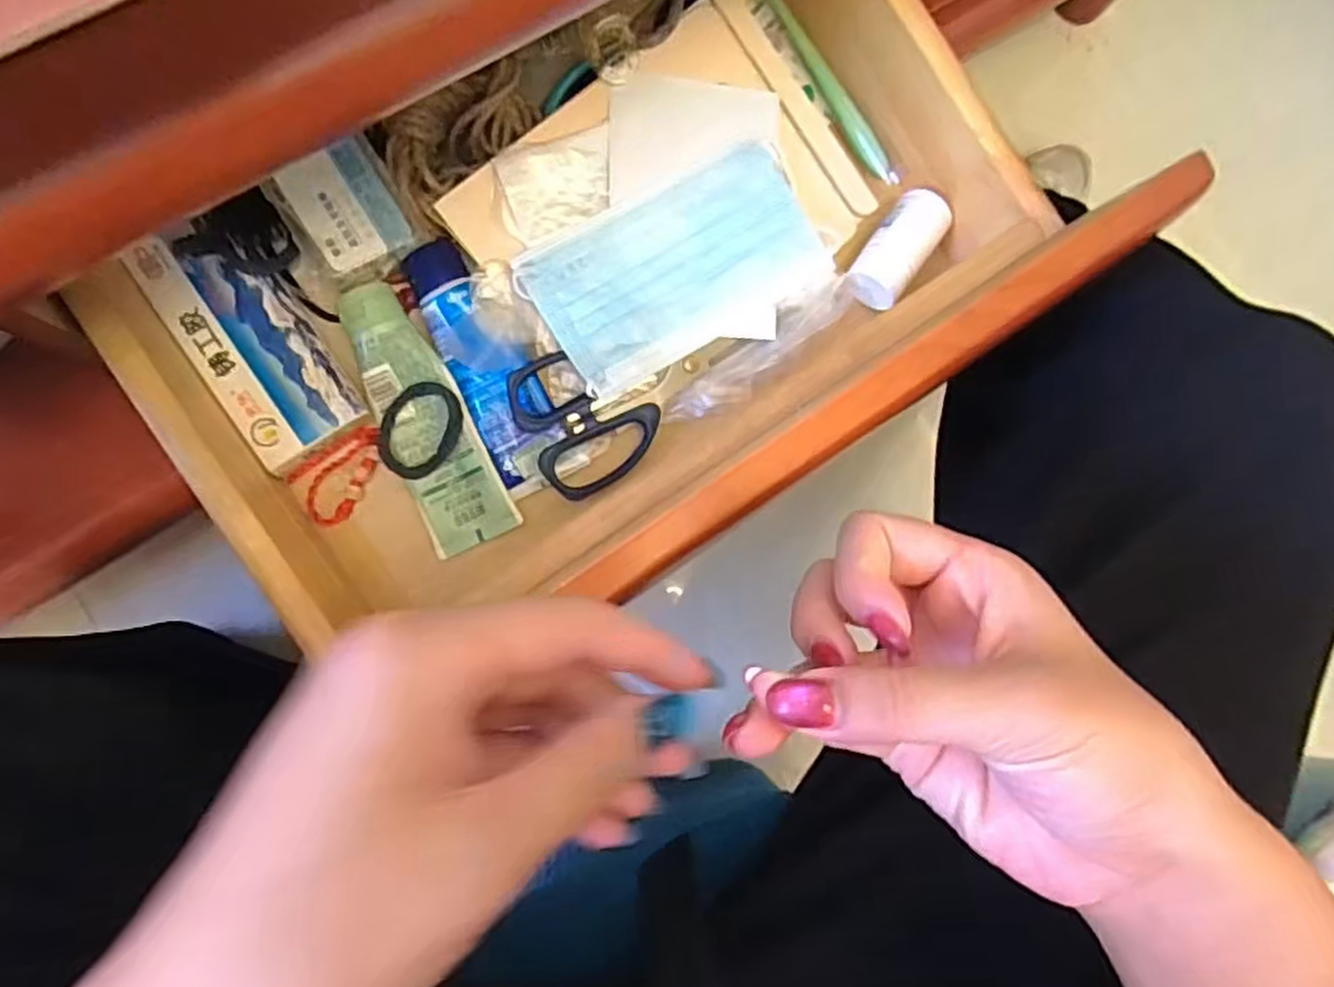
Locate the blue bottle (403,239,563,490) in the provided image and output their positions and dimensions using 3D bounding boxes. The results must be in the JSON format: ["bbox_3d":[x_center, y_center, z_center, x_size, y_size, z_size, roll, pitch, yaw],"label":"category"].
[{"bbox_3d":[-0.106,-0.078,0.437,0.043,0.029,0.138,-26,88,-9],"label":"blue bottle"}]

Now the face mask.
[{"bbox_3d":[0.008,-0.135,0.443,0.174,0.012,0.089,-29,88,-9],"label":"face mask"}]

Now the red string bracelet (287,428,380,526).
[{"bbox_3d":[-0.184,-0.009,0.433,0.055,0.014,0.039,-30,88,-9],"label":"red string bracelet"}]

